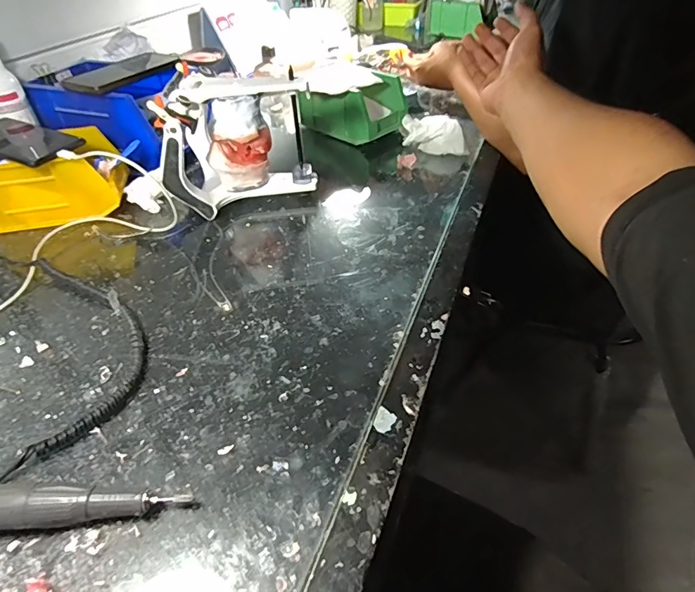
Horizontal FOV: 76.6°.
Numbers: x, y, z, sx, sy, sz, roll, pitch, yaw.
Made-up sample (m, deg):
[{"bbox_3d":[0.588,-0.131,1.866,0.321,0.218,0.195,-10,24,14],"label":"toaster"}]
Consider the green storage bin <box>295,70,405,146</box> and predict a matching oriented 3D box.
[{"bbox_3d":[0.005,-0.322,0.742,0.172,0.082,0.098,27,50,27],"label":"green storage bin"}]

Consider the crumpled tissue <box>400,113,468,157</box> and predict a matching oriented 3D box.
[{"bbox_3d":[0.140,-0.253,0.691,0.110,0.046,0.044,24,49,25],"label":"crumpled tissue"}]

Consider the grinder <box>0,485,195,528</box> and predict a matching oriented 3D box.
[{"bbox_3d":[-0.191,0.140,0.285,0.165,0.031,0.025,-1,43,1],"label":"grinder"}]

